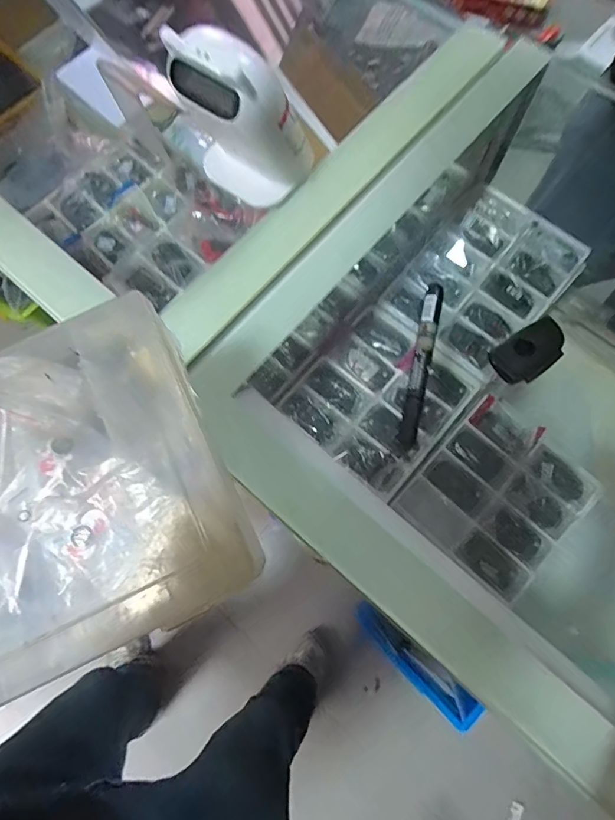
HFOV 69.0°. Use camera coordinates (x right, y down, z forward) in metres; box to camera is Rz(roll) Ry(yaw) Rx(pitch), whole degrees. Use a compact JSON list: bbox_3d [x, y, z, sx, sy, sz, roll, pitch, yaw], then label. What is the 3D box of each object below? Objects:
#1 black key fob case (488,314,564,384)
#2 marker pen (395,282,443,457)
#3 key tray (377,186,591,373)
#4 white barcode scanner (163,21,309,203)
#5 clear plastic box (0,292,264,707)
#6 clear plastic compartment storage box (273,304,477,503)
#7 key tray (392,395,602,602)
[{"bbox_3d":[0.185,-0.049,0.370,0.063,0.012,0.038,-35,76,-8],"label":"black key fob case"},{"bbox_3d":[0.094,-0.038,0.369,0.015,0.009,0.142,14,75,5],"label":"marker pen"},{"bbox_3d":[0.234,-0.177,0.572,0.165,0.019,0.238,41,79,12],"label":"key tray"},{"bbox_3d":[-0.054,-0.246,0.386,0.081,0.144,0.079,-38,77,-9],"label":"white barcode scanner"},{"bbox_3d":[-0.175,0.063,0.235,0.263,0.025,0.170,-26,75,-6],"label":"clear plastic box"},{"bbox_3d":[0.087,-0.015,0.541,0.171,0.024,0.181,41,79,12],"label":"clear plastic compartment storage box"},{"bbox_3d":[0.227,0.102,0.542,0.170,0.038,0.189,42,79,12],"label":"key tray"}]

